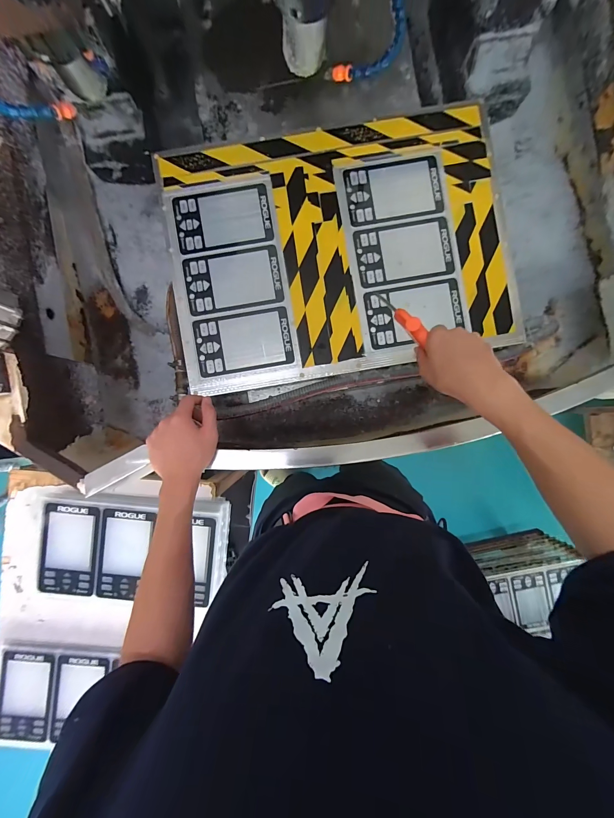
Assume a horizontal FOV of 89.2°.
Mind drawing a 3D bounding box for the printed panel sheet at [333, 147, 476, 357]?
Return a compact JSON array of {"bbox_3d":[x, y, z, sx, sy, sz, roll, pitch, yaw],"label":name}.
[{"bbox_3d":[0.192,-0.314,0.618,0.218,0.009,0.381,-10,90,1],"label":"printed panel sheet"}]

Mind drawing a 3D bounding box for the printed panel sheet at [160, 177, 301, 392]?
[{"bbox_3d":[-0.145,-0.242,0.615,0.221,0.007,0.392,-9,91,0],"label":"printed panel sheet"}]

